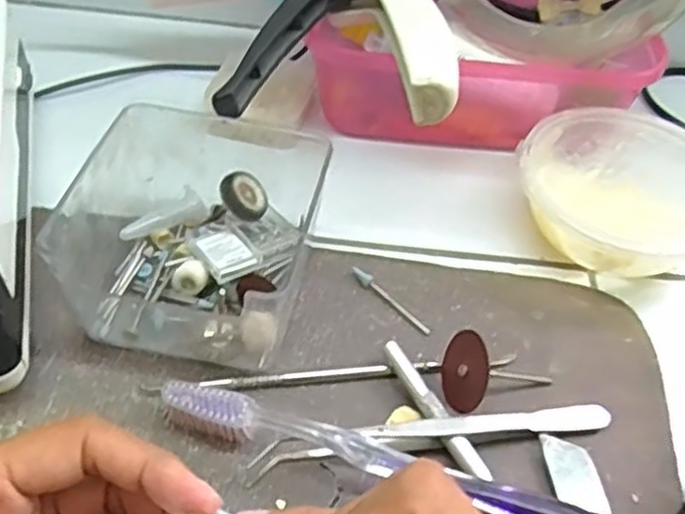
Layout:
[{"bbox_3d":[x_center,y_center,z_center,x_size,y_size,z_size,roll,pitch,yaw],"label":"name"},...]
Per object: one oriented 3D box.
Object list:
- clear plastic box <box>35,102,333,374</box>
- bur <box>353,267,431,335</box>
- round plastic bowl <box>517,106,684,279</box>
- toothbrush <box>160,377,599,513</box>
[{"bbox_3d":[-0.062,-0.014,0.326,0.101,0.055,0.108,10,49,3],"label":"clear plastic box"},{"bbox_3d":[0.022,0.019,0.339,0.048,0.005,0.005,37,56,24],"label":"bur"},{"bbox_3d":[0.139,-0.029,0.369,0.098,0.039,0.104,37,56,24],"label":"round plastic bowl"},{"bbox_3d":[0.022,0.081,0.274,0.186,0.020,0.015,15,50,8],"label":"toothbrush"}]

